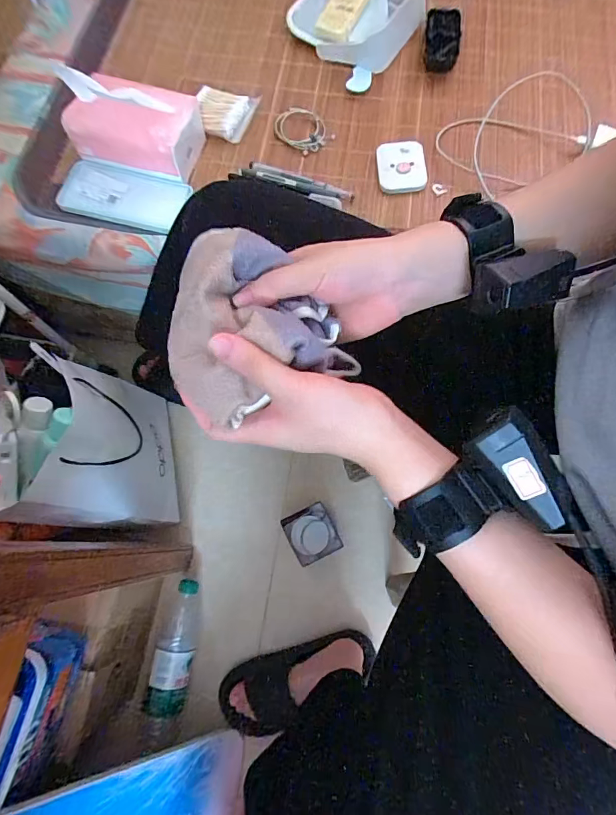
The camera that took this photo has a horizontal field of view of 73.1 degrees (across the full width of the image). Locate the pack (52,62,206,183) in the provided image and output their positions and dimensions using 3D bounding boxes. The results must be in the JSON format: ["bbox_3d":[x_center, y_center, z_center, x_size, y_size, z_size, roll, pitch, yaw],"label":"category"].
[{"bbox_3d":[-0.217,-0.371,0.524,0.150,0.102,0.093,11,73,4],"label":"pack"}]

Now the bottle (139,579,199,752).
[{"bbox_3d":[-0.213,0.400,0.668,0.063,0.057,0.222,9,73,3],"label":"bottle"}]

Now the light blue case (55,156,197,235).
[{"bbox_3d":[-0.242,-0.281,0.541,0.161,0.012,0.077,15,72,4],"label":"light blue case"}]

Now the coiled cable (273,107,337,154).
[{"bbox_3d":[-0.010,-0.401,0.595,0.070,0.004,0.084,-35,75,-12],"label":"coiled cable"}]

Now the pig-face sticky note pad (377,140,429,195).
[{"bbox_3d":[0.127,-0.331,0.567,0.062,0.013,0.083,-2,71,-2],"label":"pig-face sticky note pad"}]

